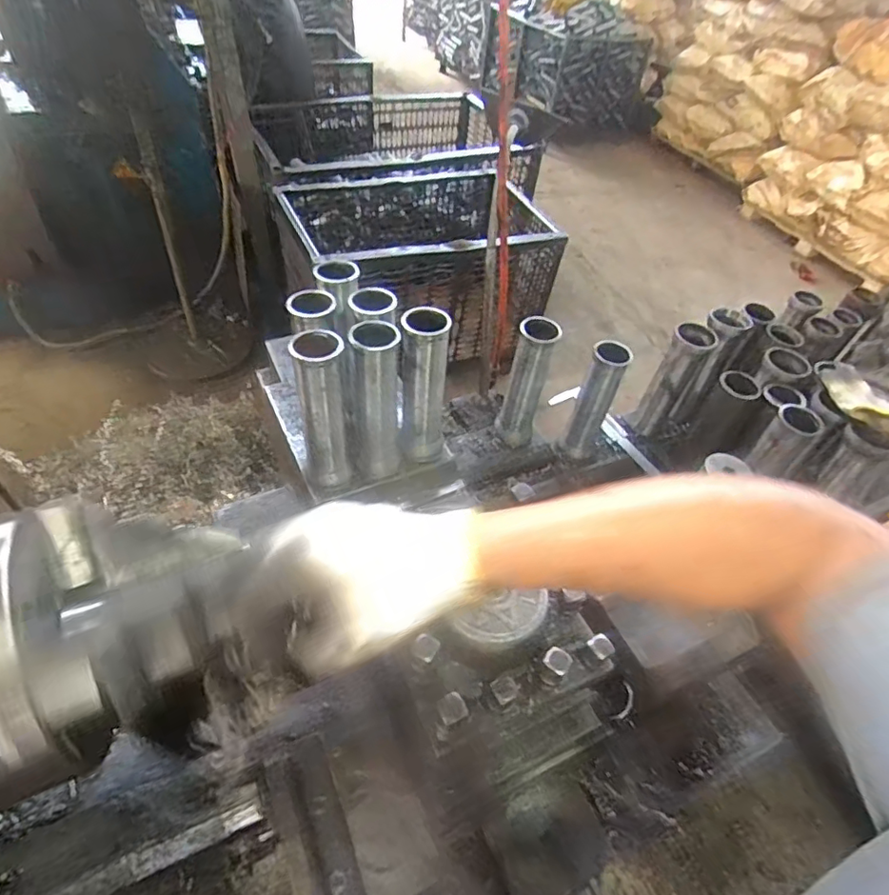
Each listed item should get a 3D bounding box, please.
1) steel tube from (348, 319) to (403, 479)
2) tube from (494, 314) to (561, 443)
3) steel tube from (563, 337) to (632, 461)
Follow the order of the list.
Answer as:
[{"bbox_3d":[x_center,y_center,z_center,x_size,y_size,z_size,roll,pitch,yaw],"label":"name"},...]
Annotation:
[{"bbox_3d":[-0.078,-0.048,0.623,0.054,0.191,0.054,-11,50,-16],"label":"steel tube"},{"bbox_3d":[0.113,-0.088,0.759,0.050,0.192,0.042,19,49,10],"label":"tube"},{"bbox_3d":[0.216,-0.064,0.802,0.050,0.195,0.049,20,49,11],"label":"steel tube"}]

